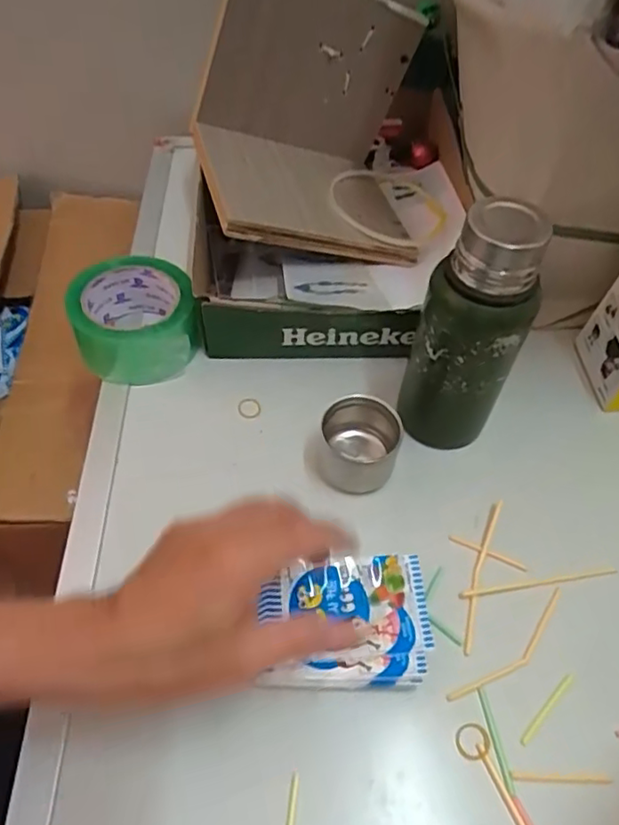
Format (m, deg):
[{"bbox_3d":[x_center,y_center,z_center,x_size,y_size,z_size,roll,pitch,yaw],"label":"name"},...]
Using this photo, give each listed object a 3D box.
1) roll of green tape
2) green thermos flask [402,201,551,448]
[{"bbox_3d":[-0.149,-0.079,0.536,0.097,0.060,0.091,1,52,-2],"label":"roll of green tape"},{"bbox_3d":[0.115,-0.054,0.448,0.070,0.184,0.059,21,54,13],"label":"green thermos flask"}]

